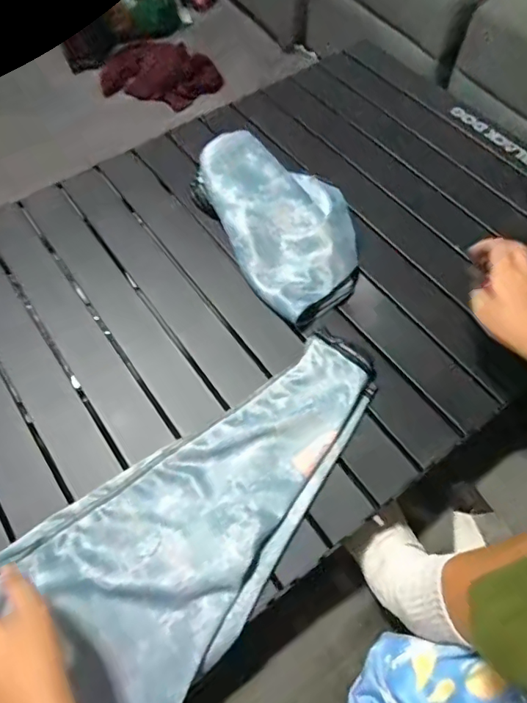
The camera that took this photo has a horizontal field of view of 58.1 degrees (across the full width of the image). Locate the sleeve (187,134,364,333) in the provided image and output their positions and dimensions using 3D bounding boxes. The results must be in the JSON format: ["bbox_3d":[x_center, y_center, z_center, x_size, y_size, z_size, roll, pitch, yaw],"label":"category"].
[{"bbox_3d":[0.025,-0.168,0.594,0.156,0.058,0.269,-26,65,-14],"label":"sleeve"}]

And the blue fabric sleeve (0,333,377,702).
[{"bbox_3d":[-0.043,0.135,0.449,0.190,0.022,0.392,41,71,19],"label":"blue fabric sleeve"}]

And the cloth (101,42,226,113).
[{"bbox_3d":[-0.321,-0.841,1.449,0.365,0.119,0.129,0,62,-1],"label":"cloth"}]

